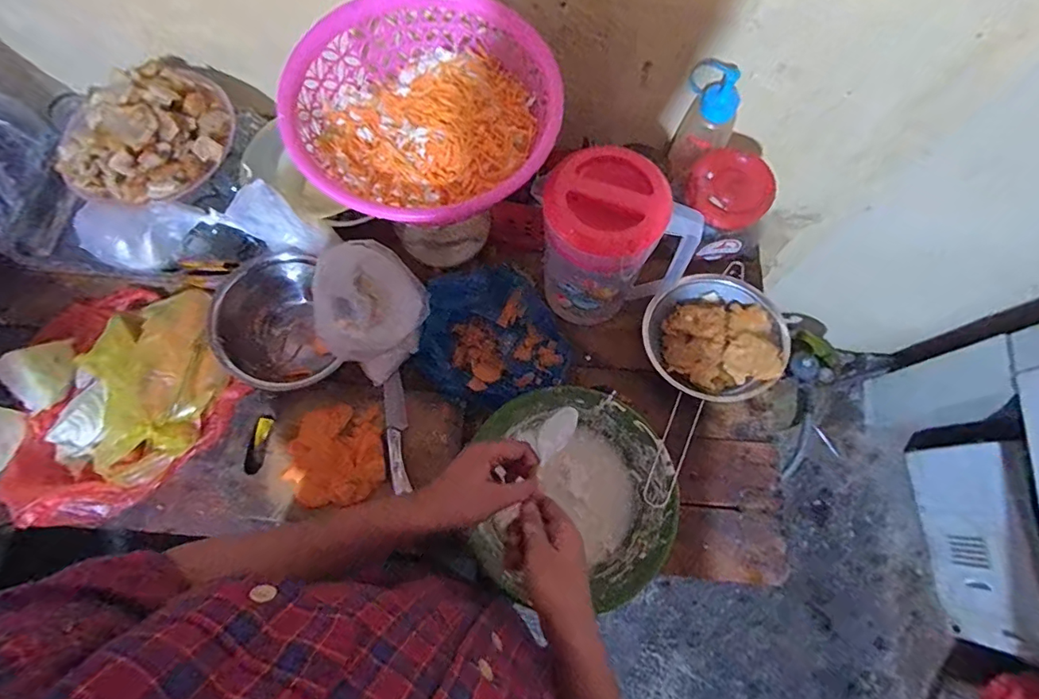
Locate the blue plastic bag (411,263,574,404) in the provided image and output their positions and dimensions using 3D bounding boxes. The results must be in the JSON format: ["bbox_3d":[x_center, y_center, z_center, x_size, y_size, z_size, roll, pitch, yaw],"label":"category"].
[{"bbox_3d":[-0.038,-0.017,0.650,0.190,0.066,0.163,-13,73,-4],"label":"blue plastic bag"}]

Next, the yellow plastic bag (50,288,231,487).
[{"bbox_3d":[-0.496,0.036,0.647,0.189,0.033,0.254,13,73,4],"label":"yellow plastic bag"}]

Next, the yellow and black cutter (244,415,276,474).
[{"bbox_3d":[-0.336,0.123,0.643,0.025,0.006,0.075,8,73,2],"label":"yellow and black cutter"}]

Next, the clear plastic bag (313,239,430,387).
[{"bbox_3d":[-0.183,-0.050,0.615,0.121,0.150,0.112,-38,77,-11],"label":"clear plastic bag"}]

